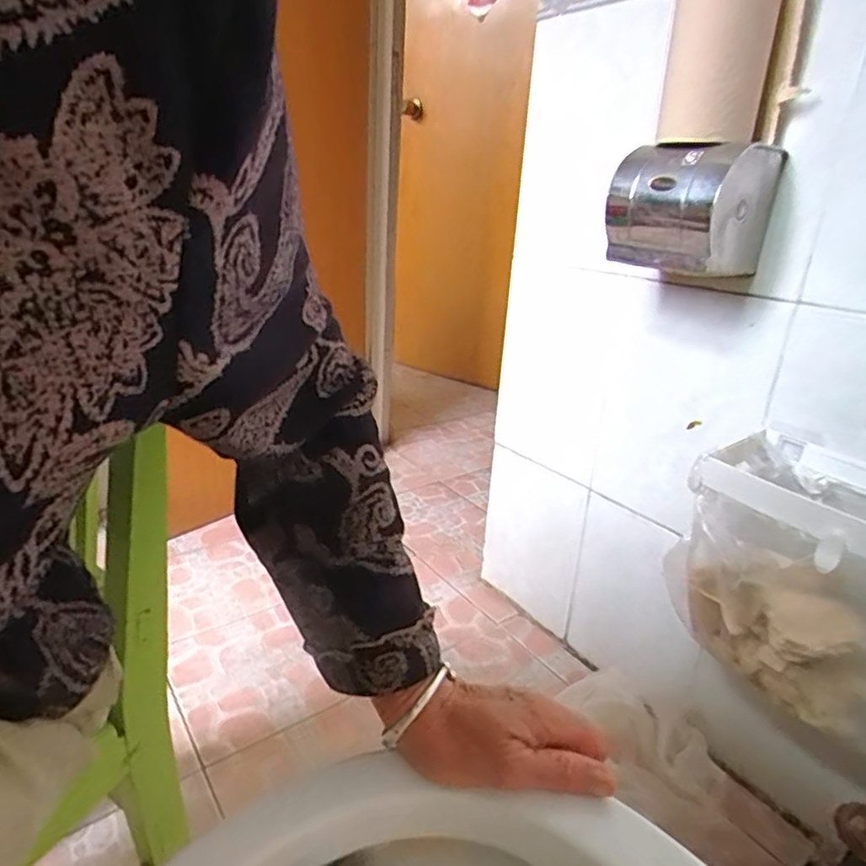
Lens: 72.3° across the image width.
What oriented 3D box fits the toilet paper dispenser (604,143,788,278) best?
[{"bbox_3d":[0.281,-0.248,0.658,0.119,0.122,0.130,-14,30,-34],"label":"toilet paper dispenser"}]

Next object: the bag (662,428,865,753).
[{"bbox_3d":[0.378,0.145,0.602,0.137,0.225,0.232,-17,31,-37],"label":"bag"}]

